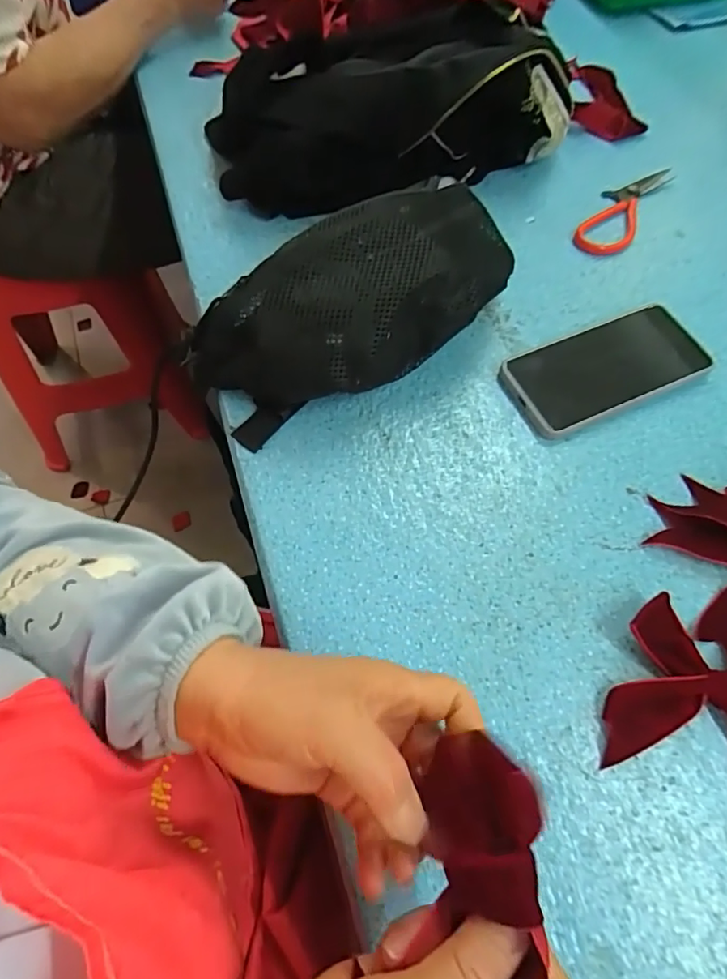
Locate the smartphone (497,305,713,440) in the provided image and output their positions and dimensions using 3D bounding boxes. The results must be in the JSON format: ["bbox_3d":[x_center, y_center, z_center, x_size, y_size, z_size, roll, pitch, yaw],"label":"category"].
[{"bbox_3d":[0.195,-0.099,0.433,0.159,0.017,0.079,-22,66,-12],"label":"smartphone"}]

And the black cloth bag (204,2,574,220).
[{"bbox_3d":[0.033,-0.362,0.509,0.353,0.106,0.124,-13,65,-8],"label":"black cloth bag"}]

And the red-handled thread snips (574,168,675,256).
[{"bbox_3d":[0.261,-0.283,0.532,0.049,0.007,0.157,32,67,13],"label":"red-handled thread snips"}]

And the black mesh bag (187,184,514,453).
[{"bbox_3d":[0.006,-0.138,0.403,0.267,0.092,0.117,-32,69,-16],"label":"black mesh bag"}]

